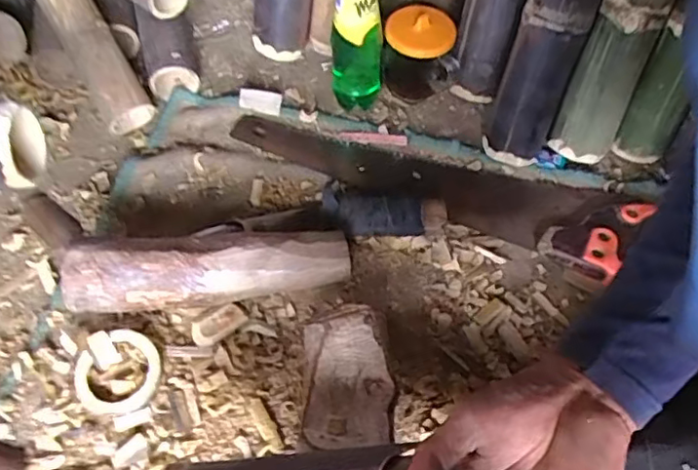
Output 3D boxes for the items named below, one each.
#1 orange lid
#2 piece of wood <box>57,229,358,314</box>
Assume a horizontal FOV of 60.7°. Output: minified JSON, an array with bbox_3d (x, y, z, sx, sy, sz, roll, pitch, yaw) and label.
[{"bbox_3d":[0.080,-0.228,0.667,0.075,0.021,0.062,18,58,9],"label":"orange lid"},{"bbox_3d":[-0.126,0.034,0.553,0.248,0.073,0.055,-7,58,-7],"label":"piece of wood"}]

